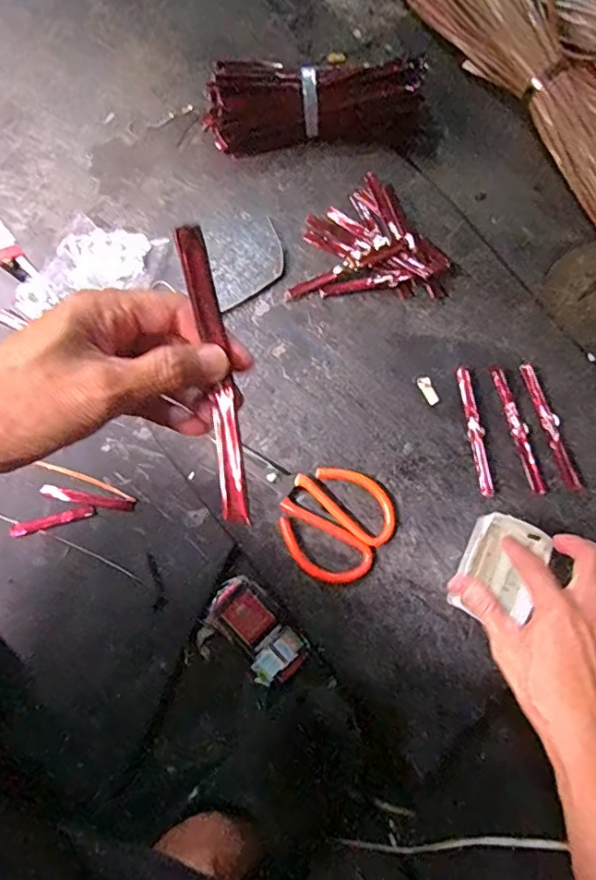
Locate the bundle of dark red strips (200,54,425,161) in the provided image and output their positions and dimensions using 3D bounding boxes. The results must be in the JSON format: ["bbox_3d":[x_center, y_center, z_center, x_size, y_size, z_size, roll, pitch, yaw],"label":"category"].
[{"bbox_3d":[0.021,-0.391,0.645,0.255,0.073,0.077,-5,81,4],"label":"bundle of dark red strips"}]

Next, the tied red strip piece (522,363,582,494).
[{"bbox_3d":[0.266,-0.014,0.579,0.016,0.007,0.143,-16,78,-3],"label":"tied red strip piece"}]

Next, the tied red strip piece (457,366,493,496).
[{"bbox_3d":[0.189,-0.012,0.582,0.017,0.014,0.140,-5,77,0],"label":"tied red strip piece"}]

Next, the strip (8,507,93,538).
[{"bbox_3d":[-0.269,0.089,0.603,0.087,0.009,0.016,-17,83,-4],"label":"strip"}]

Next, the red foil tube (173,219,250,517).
[{"bbox_3d":[-0.041,-0.030,0.281,0.015,0.013,0.147,-9,100,-1],"label":"red foil tube"}]

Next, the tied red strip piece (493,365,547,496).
[{"bbox_3d":[0.234,-0.011,0.583,0.016,0.004,0.140,-16,78,-3],"label":"tied red strip piece"}]

